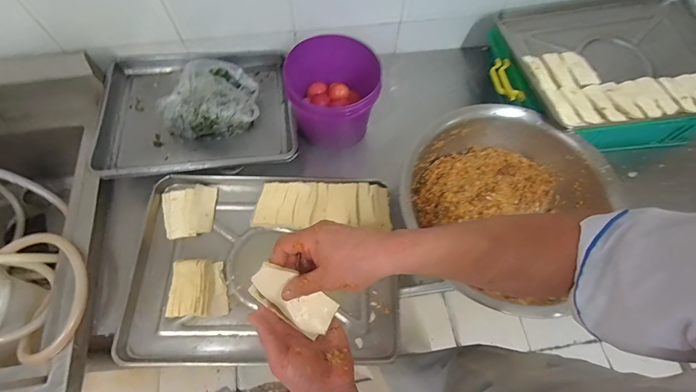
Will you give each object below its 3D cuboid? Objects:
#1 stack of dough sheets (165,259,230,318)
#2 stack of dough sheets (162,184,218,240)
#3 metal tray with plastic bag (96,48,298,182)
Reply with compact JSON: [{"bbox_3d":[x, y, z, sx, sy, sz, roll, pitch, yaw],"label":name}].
[{"bbox_3d":[-0.322,0.197,0.731,0.107,0.051,0.121,-6,65,-5],"label":"stack of dough sheets"},{"bbox_3d":[-0.376,0.034,0.805,0.134,0.038,0.120,-14,66,-9],"label":"stack of dough sheets"},{"bbox_3d":[-0.392,-0.247,0.873,0.465,0.118,0.391,-8,65,-6],"label":"metal tray with plastic bag"}]

